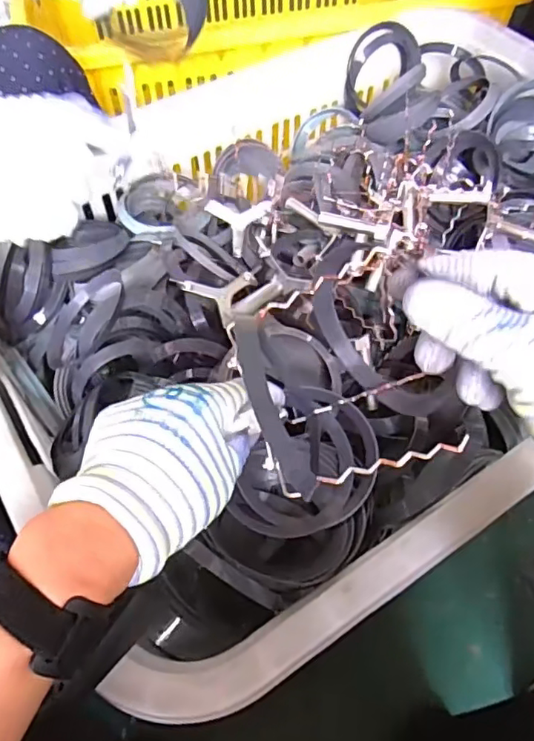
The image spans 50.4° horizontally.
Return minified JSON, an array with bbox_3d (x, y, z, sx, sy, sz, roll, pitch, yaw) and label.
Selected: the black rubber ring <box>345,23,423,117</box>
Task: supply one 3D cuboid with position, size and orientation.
[{"bbox_3d":[0.158,-0.421,0.785,0.109,0.102,0.045,-21,20,-6],"label":"black rubber ring"}]

